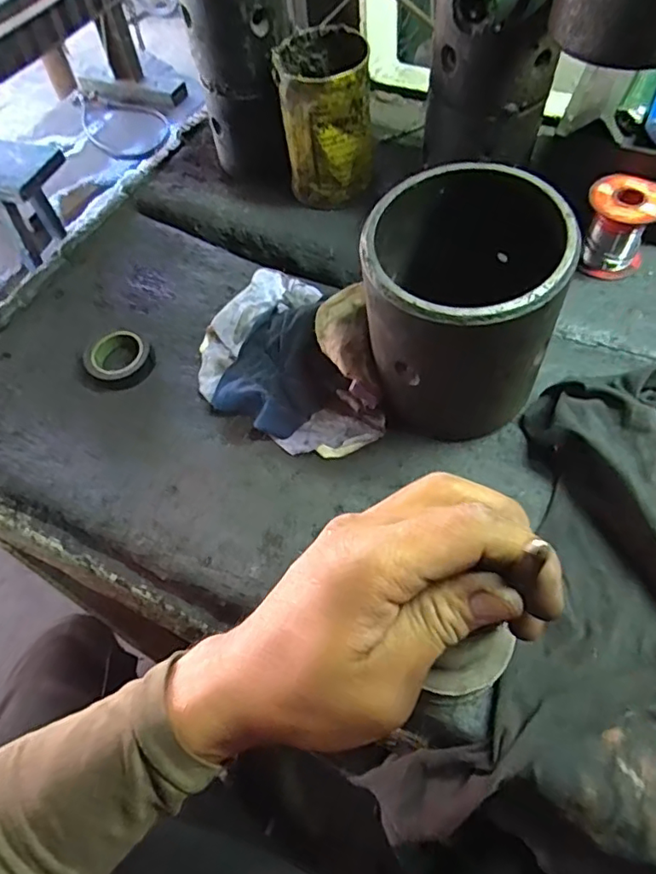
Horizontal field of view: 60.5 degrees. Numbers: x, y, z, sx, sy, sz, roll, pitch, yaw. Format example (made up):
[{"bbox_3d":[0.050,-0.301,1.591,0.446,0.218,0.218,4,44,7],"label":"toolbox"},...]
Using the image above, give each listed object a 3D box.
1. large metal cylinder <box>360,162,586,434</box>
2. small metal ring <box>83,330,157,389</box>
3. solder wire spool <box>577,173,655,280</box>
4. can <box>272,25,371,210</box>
[{"bbox_3d":[0.078,-0.075,0.342,0.109,0.126,0.115,5,59,8],"label":"large metal cylinder"},{"bbox_3d":[-0.159,-0.059,0.432,0.049,0.018,0.043,-38,63,-18],"label":"small metal ring"},{"bbox_3d":[0.217,-0.156,0.422,0.053,0.055,0.051,19,61,15],"label":"solder wire spool"},{"bbox_3d":[-0.001,-0.265,0.471,0.069,0.110,0.080,-2,58,4],"label":"can"}]

